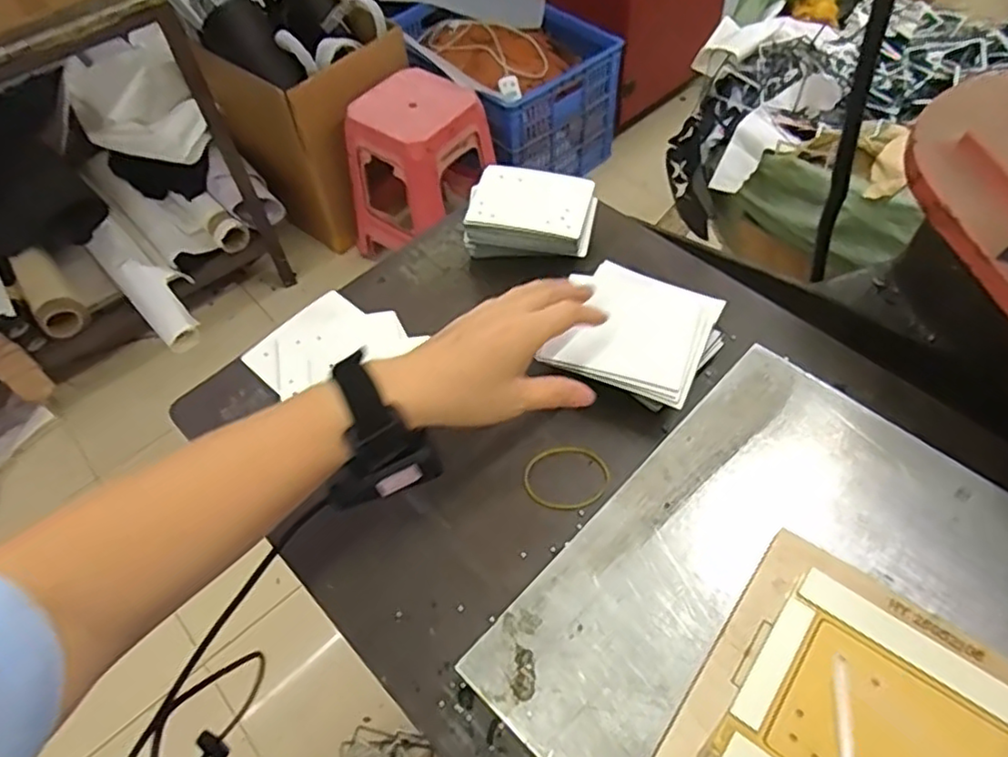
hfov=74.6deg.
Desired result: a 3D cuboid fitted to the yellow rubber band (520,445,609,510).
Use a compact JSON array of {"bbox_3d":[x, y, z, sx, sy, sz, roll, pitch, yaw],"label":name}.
[{"bbox_3d":[0.045,0.071,0.476,0.061,0.004,0.050,-23,62,-16],"label":"yellow rubber band"}]

